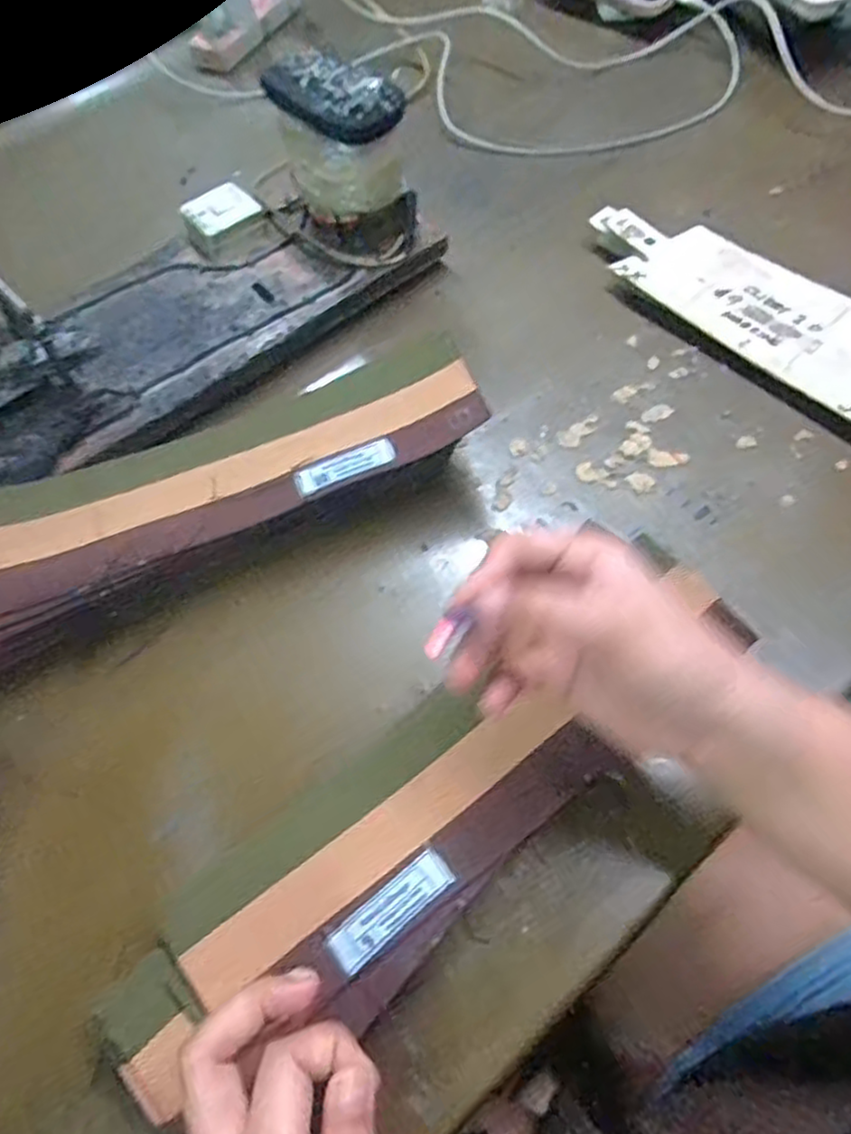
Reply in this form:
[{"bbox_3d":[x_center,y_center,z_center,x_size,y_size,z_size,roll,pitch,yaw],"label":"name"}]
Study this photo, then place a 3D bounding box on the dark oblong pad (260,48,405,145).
[{"bbox_3d":[-0.061,-0.295,0.441,0.090,0.019,0.045,33,68,22],"label":"dark oblong pad"}]

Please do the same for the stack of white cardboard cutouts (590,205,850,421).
[{"bbox_3d":[0.219,-0.172,0.469,0.080,0.023,0.251,-39,63,-16],"label":"stack of white cardboard cutouts"}]

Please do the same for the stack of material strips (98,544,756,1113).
[{"bbox_3d":[0.010,0.109,0.322,0.319,0.035,0.089,-33,66,-11],"label":"stack of material strips"}]

